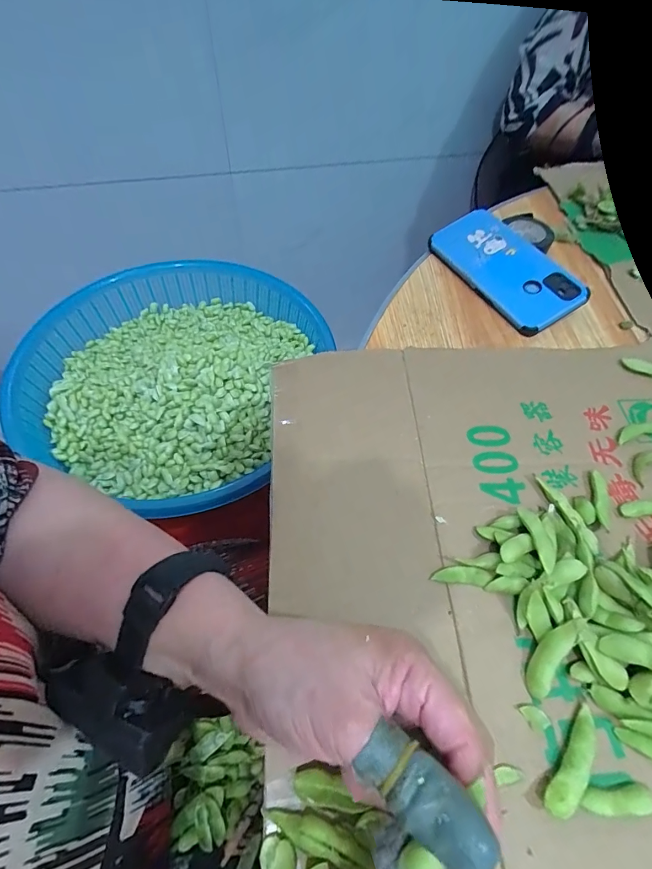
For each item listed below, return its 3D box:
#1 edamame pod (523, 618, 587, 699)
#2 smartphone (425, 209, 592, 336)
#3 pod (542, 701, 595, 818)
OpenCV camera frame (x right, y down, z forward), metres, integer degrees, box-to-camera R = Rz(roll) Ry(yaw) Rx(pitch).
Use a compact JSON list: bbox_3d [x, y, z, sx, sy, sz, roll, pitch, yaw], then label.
[{"bbox_3d":[0.132,0.127,0.237,0.014,0.009,0.052,36,83,19],"label":"edamame pod"},{"bbox_3d":[0.186,-0.177,0.434,0.084,0.012,0.165,-32,65,1],"label":"smartphone"},{"bbox_3d":[0.132,0.174,0.217,0.015,0.010,0.055,38,64,20],"label":"pod"}]

